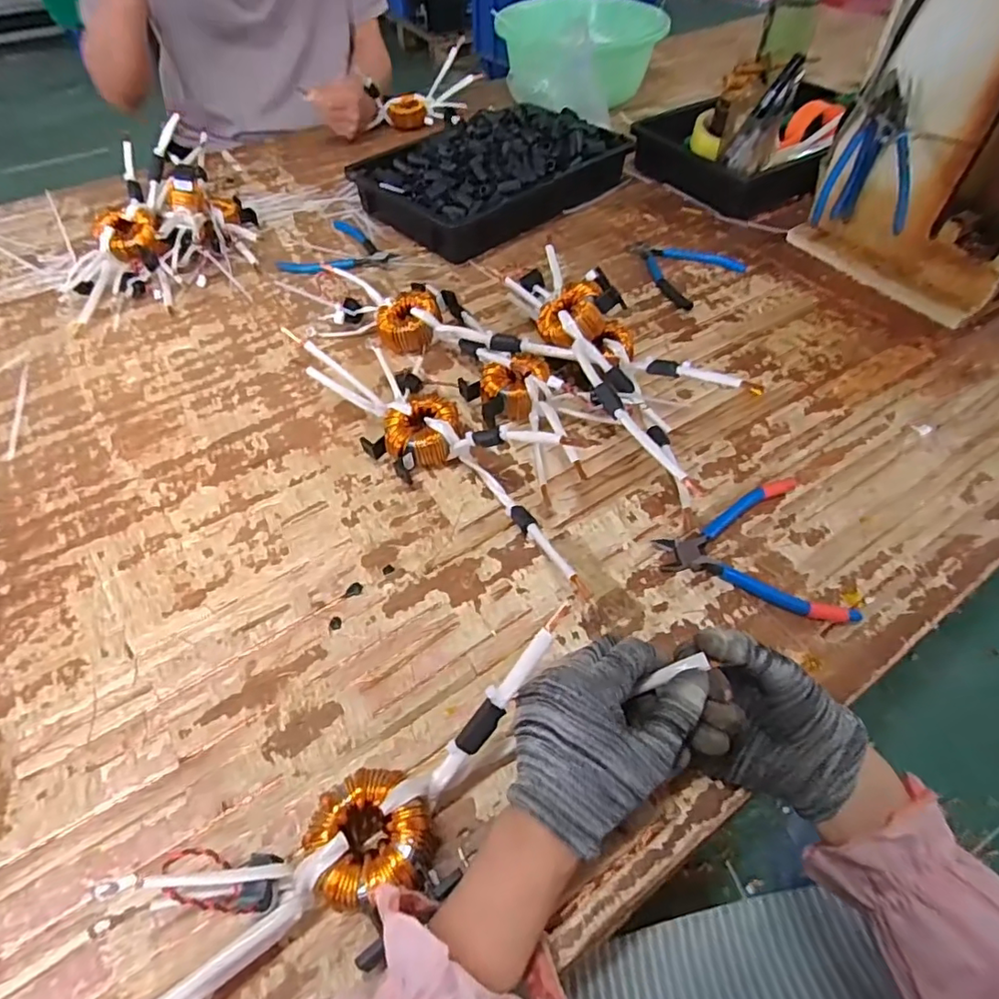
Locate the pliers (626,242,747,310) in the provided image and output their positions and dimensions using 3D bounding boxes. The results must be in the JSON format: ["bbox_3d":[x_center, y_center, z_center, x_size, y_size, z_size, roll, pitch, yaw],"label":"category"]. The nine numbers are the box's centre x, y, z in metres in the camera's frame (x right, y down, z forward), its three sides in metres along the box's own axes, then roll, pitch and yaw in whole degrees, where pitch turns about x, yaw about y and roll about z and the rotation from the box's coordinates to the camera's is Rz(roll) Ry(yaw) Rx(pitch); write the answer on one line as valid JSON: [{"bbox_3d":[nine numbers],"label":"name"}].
[{"bbox_3d":[0.254,-0.306,0.739,0.115,0.018,0.159,-13,53,-9],"label":"pliers"}]

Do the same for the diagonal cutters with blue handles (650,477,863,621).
[{"bbox_3d":[0.198,0.041,0.462,0.130,0.017,0.133,-1,52,-1],"label":"diagonal cutters with blue handles"}]

